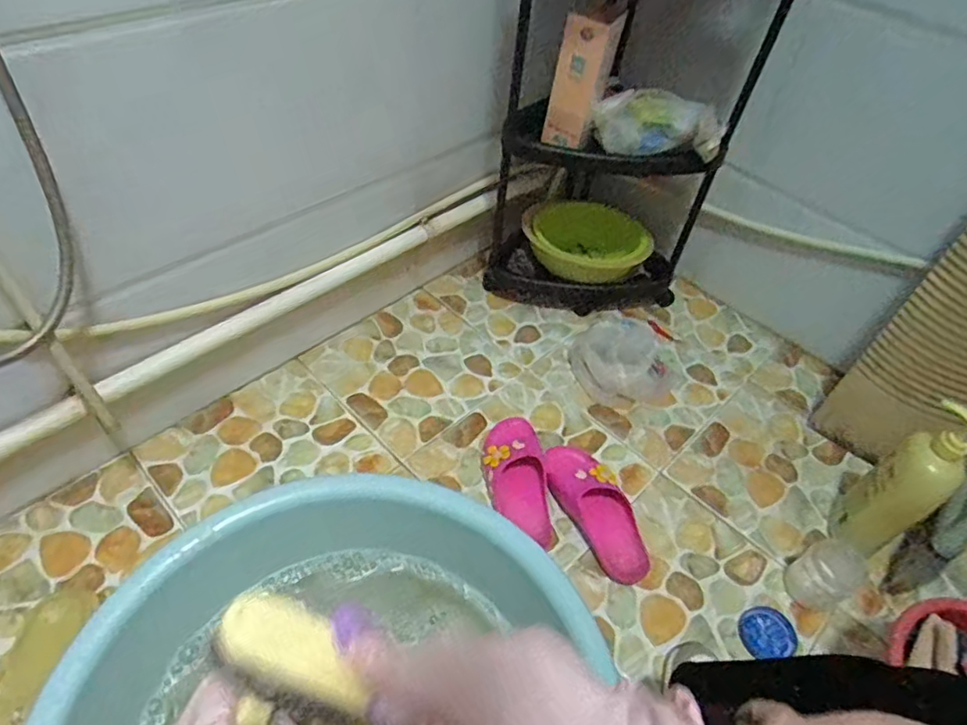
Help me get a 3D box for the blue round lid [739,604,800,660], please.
[{"bbox_3d":[0.389,0.371,0.825,0.074,0.016,0.066,-6,49,-8],"label":"blue round lid"}]

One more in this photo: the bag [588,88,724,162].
[{"bbox_3d":[0.276,-0.376,0.950,0.205,0.089,0.062,15,49,6],"label":"bag"}]

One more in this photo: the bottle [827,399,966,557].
[{"bbox_3d":[0.596,0.179,0.851,0.069,0.298,0.088,-21,55,-23],"label":"bottle"}]

